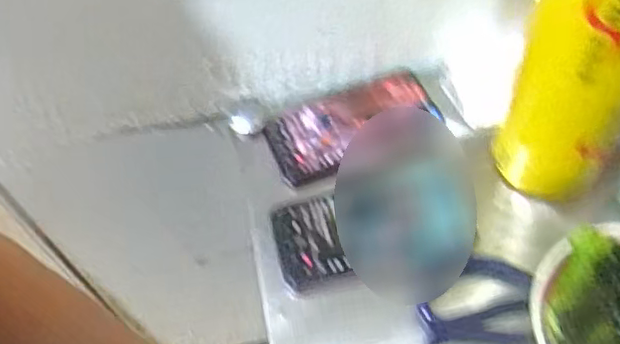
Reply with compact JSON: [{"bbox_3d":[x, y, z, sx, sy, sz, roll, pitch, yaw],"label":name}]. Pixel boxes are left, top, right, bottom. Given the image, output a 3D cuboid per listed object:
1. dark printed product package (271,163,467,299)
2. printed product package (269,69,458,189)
[{"bbox_3d":[0.054,0.046,0.535,0.167,0.010,0.091,-14,55,-5],"label":"dark printed product package"},{"bbox_3d":[0.043,-0.047,0.589,0.162,0.013,0.082,-19,56,-8],"label":"printed product package"}]

